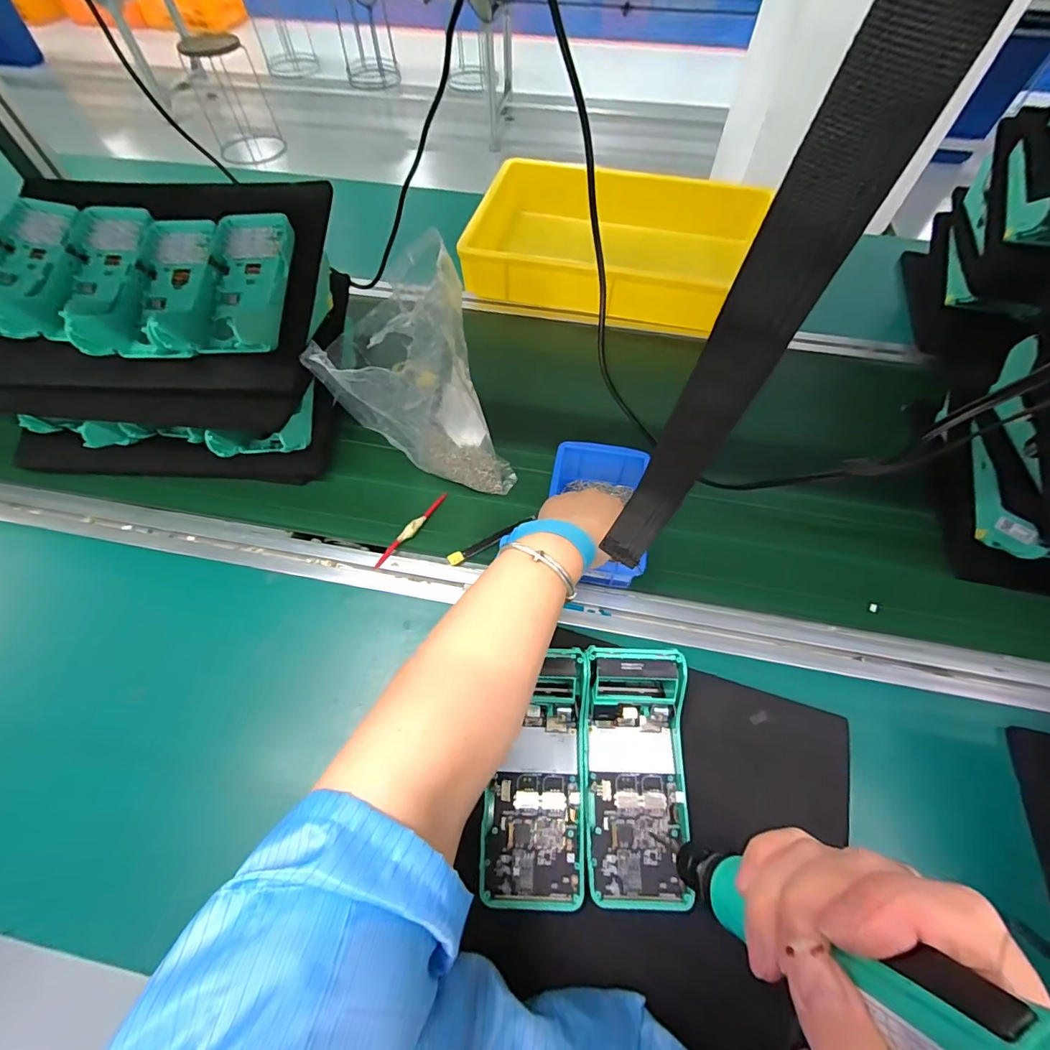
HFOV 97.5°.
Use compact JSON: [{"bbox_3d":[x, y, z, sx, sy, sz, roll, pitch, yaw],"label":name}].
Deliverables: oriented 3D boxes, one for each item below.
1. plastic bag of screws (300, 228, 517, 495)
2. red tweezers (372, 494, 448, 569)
[{"bbox_3d":[-0.095,-0.142,0.464,0.170,0.203,0.118,4,59,2],"label":"plastic bag of screws"},{"bbox_3d":[-0.120,0.004,0.492,0.010,0.011,0.109,31,64,17],"label":"red tweezers"}]

